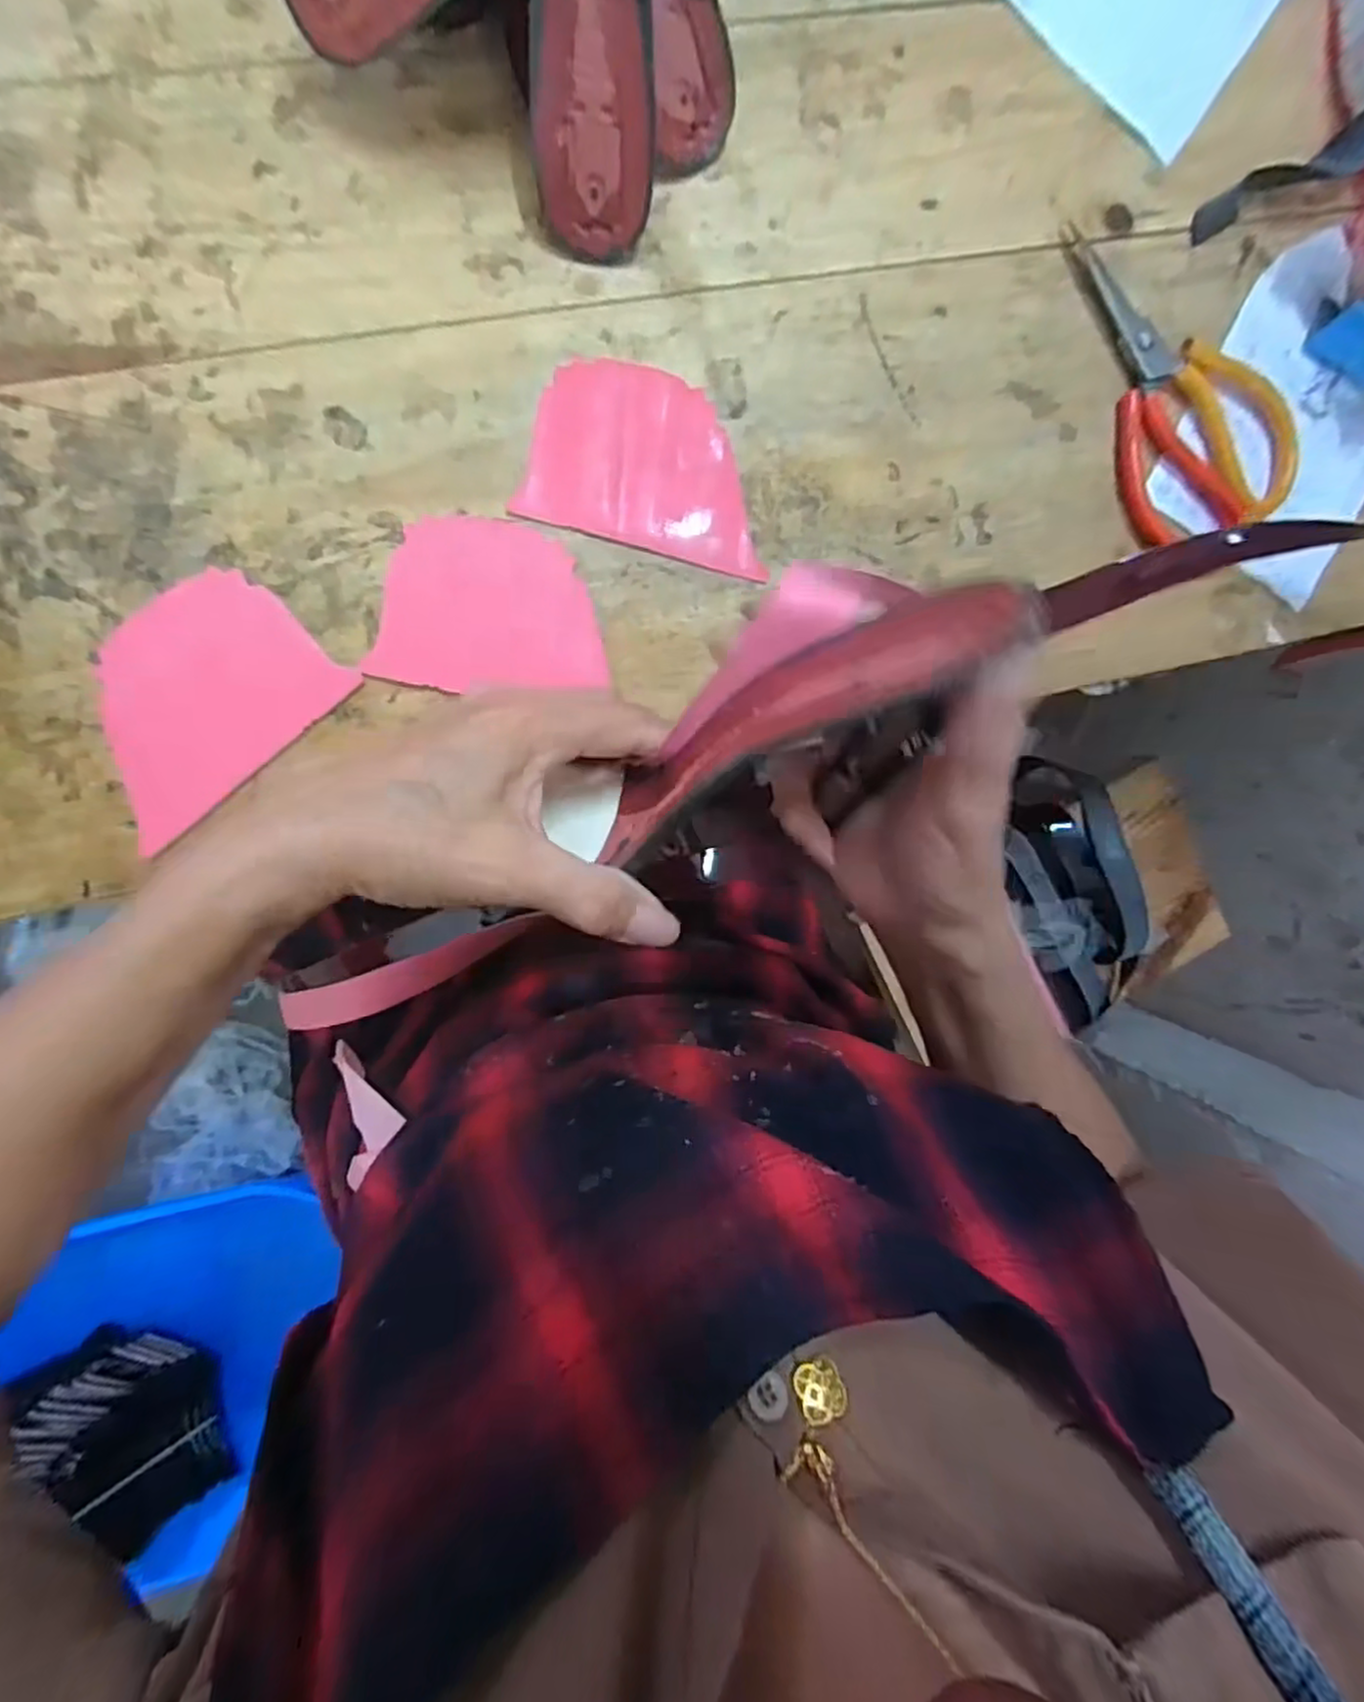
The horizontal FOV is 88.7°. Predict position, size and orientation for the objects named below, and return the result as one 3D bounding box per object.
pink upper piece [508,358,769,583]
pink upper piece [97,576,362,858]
[{"bbox_3d":[-0.013,-0.203,0.365,0.125,0.005,0.086,11,95,-10],"label":"pink upper piece"},{"bbox_3d":[-0.240,-0.074,0.341,0.122,0.009,0.088,-42,101,-2],"label":"pink upper piece"}]

